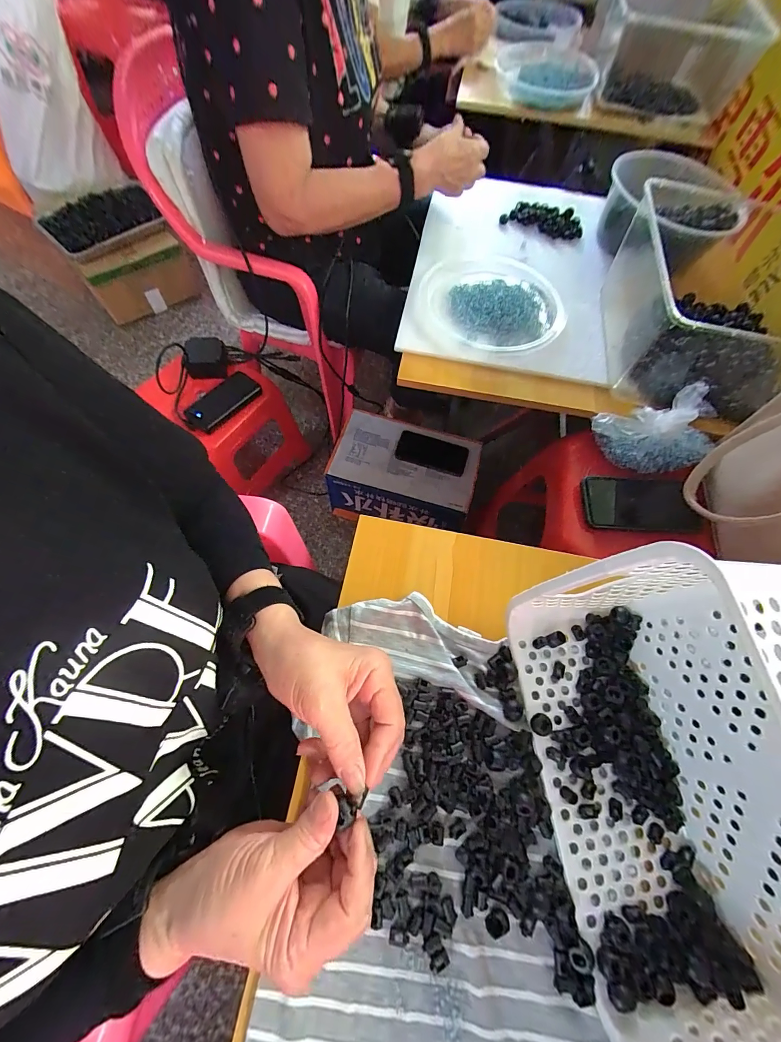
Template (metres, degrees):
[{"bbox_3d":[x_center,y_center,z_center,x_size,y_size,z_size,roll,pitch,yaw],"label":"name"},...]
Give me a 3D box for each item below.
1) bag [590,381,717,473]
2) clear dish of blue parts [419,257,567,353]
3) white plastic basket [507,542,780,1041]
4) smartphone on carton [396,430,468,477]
[{"bbox_3d":[0.373,-0.126,0.512,0.154,0.115,0.075,0,67,-3],"label":"bag"},{"bbox_3d":[0.167,-0.359,0.599,0.228,0.028,0.209,1,66,-3],"label":"clear dish of blue parts"},{"bbox_3d":[0.202,0.182,0.234,0.132,0.192,0.301,-5,67,-5],"label":"white plastic basket"},{"bbox_3d":[0.098,-0.161,0.876,0.165,0.009,0.078,18,67,5],"label":"smartphone on carton"}]

